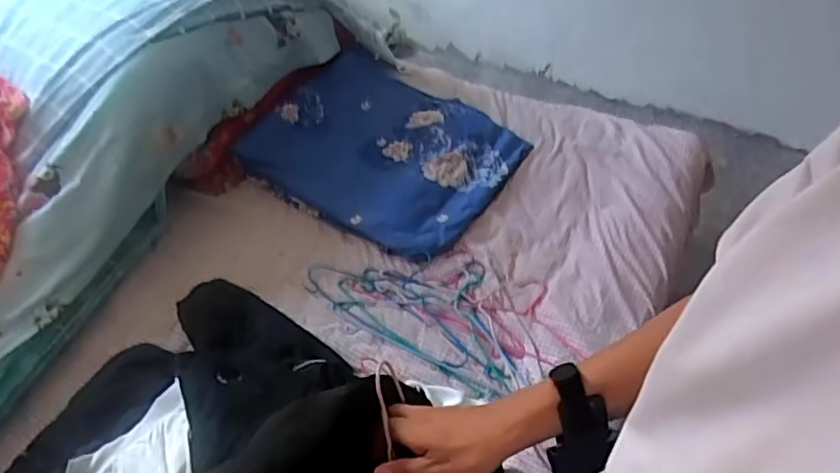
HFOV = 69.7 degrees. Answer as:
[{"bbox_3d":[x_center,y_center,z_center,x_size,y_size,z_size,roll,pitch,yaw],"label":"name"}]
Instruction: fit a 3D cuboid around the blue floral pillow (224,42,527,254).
[{"bbox_3d":[-0.073,-0.241,1.537,0.583,0.173,0.508,25,53,21],"label":"blue floral pillow"}]

